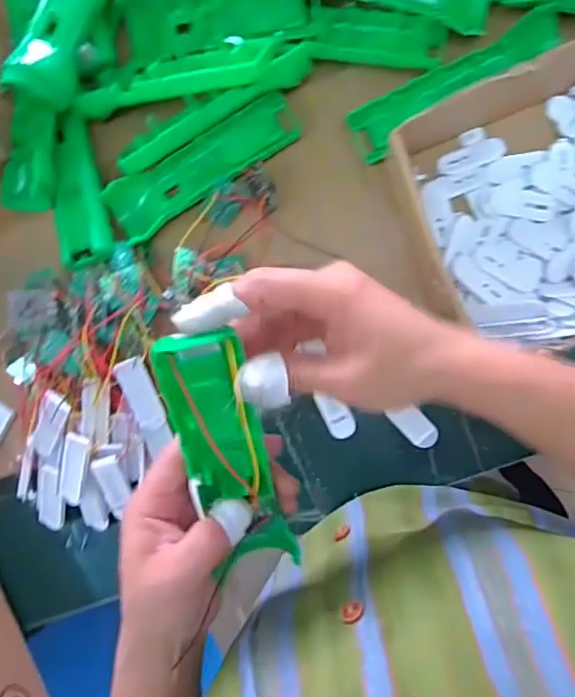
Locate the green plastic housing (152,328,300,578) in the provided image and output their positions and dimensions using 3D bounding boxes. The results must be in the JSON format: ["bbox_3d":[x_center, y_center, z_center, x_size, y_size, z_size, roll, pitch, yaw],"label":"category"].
[{"bbox_3d":[-0.028,0.059,0.285,0.042,0.026,0.147,-10,120,9],"label":"green plastic housing"}]

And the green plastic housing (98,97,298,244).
[{"bbox_3d":[-0.066,-0.141,0.434,0.160,0.018,0.048,-28,84,8],"label":"green plastic housing"}]

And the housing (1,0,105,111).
[{"bbox_3d":[-0.162,-0.264,0.419,0.039,0.032,0.170,16,80,7],"label":"housing"}]

